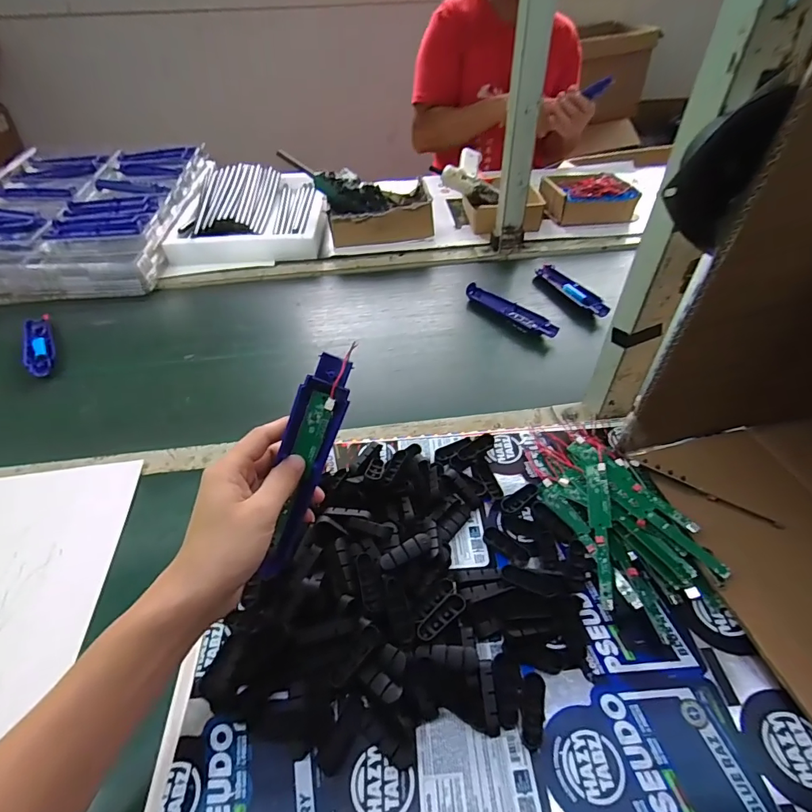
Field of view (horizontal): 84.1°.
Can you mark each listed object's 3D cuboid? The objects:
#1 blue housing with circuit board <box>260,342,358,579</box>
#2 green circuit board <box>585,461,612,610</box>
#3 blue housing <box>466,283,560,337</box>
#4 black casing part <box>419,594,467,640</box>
[{"bbox_3d":[-0.079,0.045,0.353,0.033,0.186,0.021,17,4,23],"label":"blue housing with circuit board"},{"bbox_3d":[0.179,0.115,0.416,0.021,0.006,0.138,-17,43,35],"label":"green circuit board"},{"bbox_3d":[0.170,-0.157,0.731,0.040,0.017,0.180,-30,51,-26],"label":"blue housing"},{"bbox_3d":[0.030,0.171,0.367,0.048,0.005,0.015,-33,53,-28],"label":"black casing part"}]

